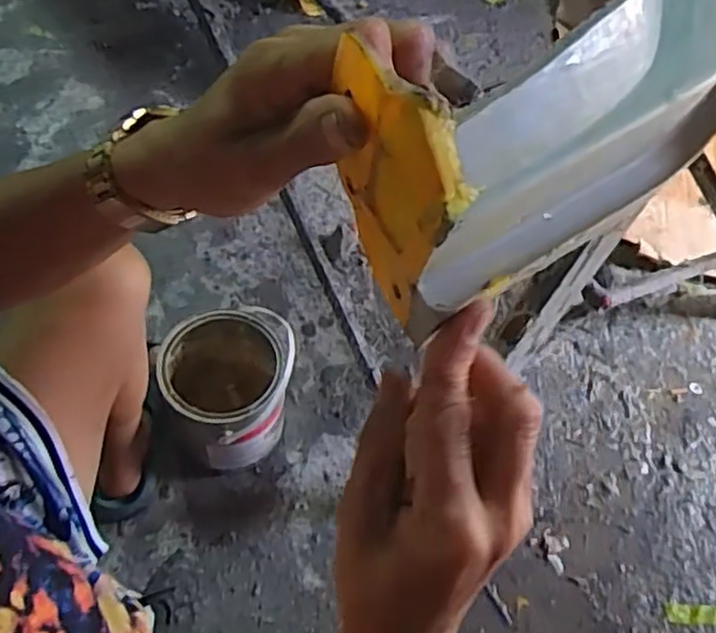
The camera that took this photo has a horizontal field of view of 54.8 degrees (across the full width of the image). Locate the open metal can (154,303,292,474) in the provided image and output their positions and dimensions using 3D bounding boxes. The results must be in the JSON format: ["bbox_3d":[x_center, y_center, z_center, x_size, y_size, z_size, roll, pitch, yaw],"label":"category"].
[{"bbox_3d":[-0.191,0.106,0.984,0.200,0.216,0.191,1,59,-2],"label":"open metal can"}]

